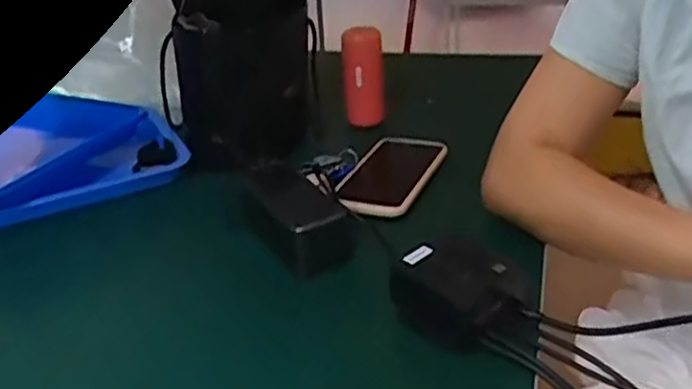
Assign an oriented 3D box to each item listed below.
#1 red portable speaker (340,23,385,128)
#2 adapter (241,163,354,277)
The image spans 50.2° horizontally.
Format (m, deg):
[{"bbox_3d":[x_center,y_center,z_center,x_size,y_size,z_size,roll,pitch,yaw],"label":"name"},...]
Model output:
[{"bbox_3d":[0.021,-0.143,0.894,0.050,0.118,0.046,-2,27,2],"label":"red portable speaker"},{"bbox_3d":[-0.056,0.014,0.690,0.058,0.040,0.143,-17,30,-26],"label":"adapter"}]

